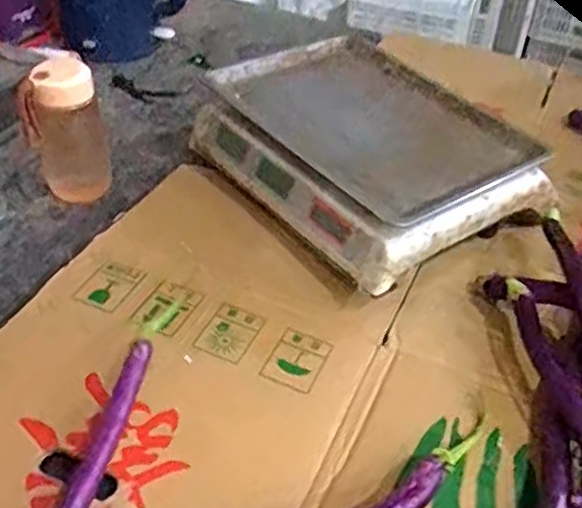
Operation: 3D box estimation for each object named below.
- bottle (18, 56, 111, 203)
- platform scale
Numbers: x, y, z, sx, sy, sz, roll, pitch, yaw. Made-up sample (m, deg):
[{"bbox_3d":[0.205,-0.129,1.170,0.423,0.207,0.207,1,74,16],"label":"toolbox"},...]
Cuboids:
[{"bbox_3d":[-0.256,-0.132,0.789,0.081,0.165,0.068,-8,43,-13],"label":"bottle"},{"bbox_3d":[0.082,-0.124,0.774,0.267,0.073,0.333,-27,50,-30],"label":"platform scale"}]

